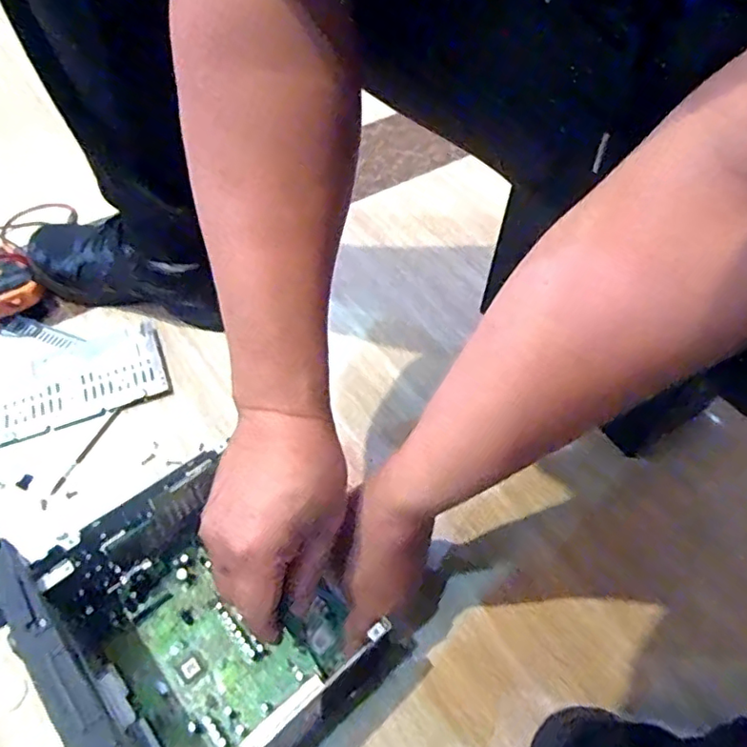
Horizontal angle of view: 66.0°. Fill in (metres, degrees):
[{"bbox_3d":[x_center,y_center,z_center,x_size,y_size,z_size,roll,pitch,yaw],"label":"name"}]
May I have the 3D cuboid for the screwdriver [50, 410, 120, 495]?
[{"bbox_3d":[-0.266,0.070,0.532,0.007,0.004,0.094,19,56,11],"label":"screwdriver"}]

